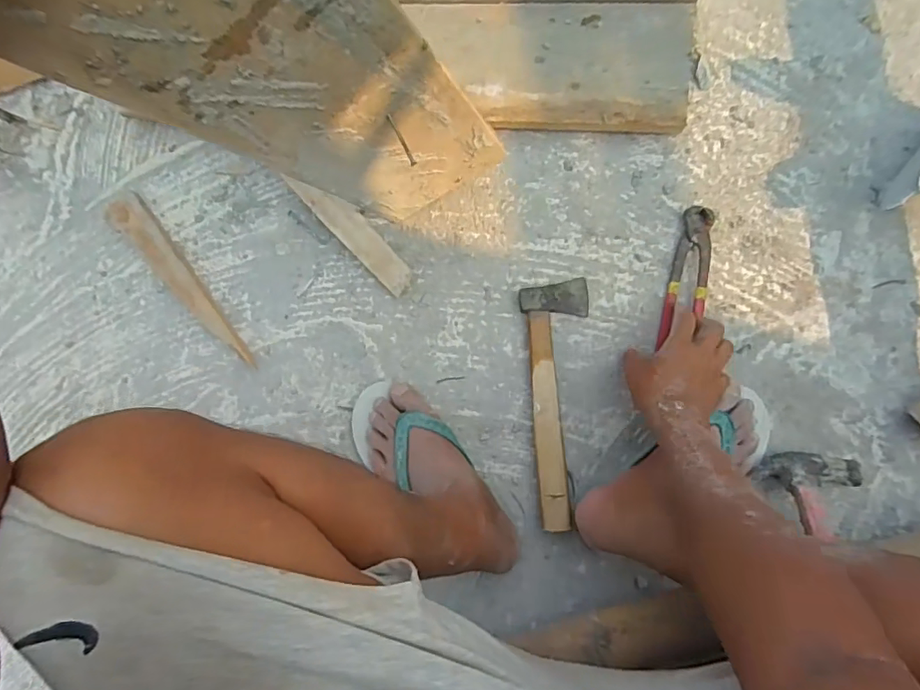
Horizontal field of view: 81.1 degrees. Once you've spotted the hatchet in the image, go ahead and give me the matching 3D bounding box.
[{"bbox_3d":[0.118,0.070,0.675,0.082,0.036,0.305,1,86,8],"label":"hatchet"}]

